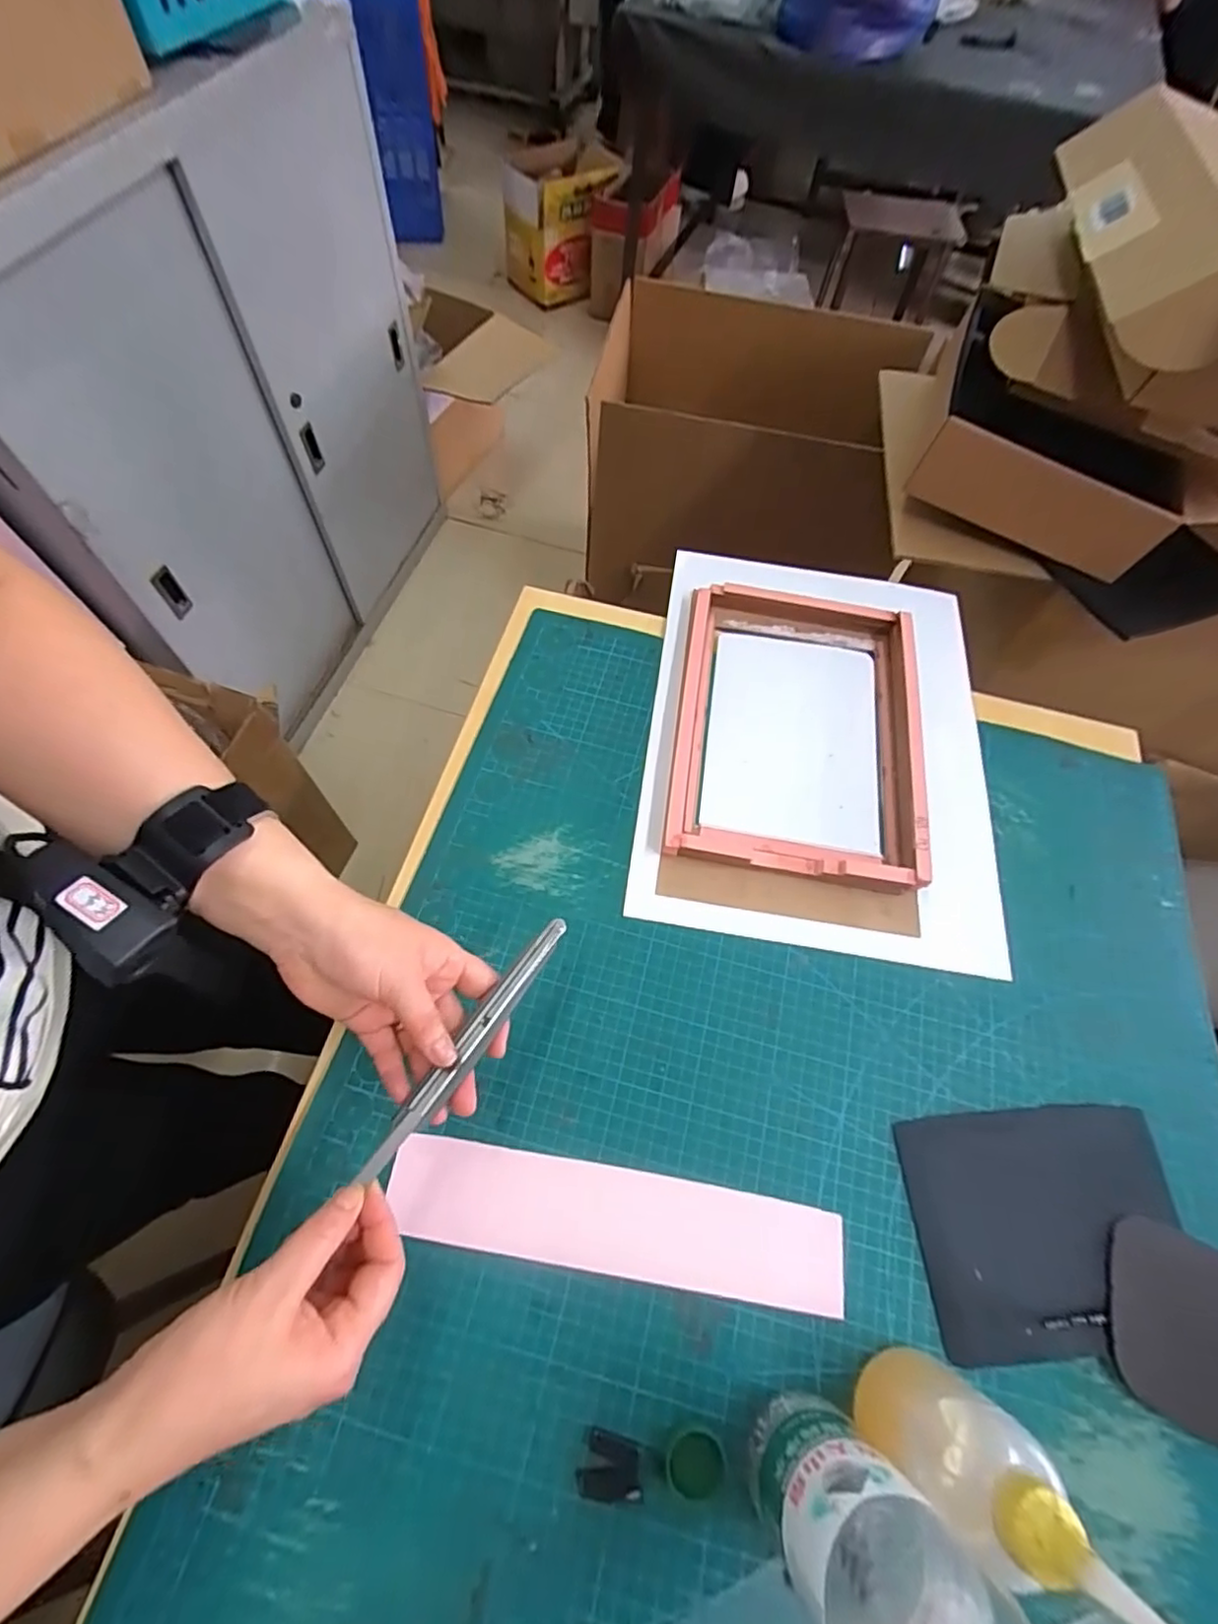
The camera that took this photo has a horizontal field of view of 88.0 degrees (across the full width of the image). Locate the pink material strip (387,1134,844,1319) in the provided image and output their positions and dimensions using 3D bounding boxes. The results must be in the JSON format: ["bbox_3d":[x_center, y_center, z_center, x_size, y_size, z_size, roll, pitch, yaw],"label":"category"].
[{"bbox_3d":[0.006,0.247,0.382,0.269,0.007,0.056,10,60,1],"label":"pink material strip"}]

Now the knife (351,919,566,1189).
[{"bbox_3d":[-0.077,0.129,0.358,0.016,0.005,0.165,33,63,12],"label":"knife"}]

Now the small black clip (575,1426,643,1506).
[{"bbox_3d":[0.001,0.345,0.333,0.033,0.005,0.026,8,63,0],"label":"small black clip"}]

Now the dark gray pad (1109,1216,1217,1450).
[{"bbox_3d":[0.365,0.316,0.376,0.126,0.004,0.101,20,64,6],"label":"dark gray pad"}]

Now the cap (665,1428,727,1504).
[{"bbox_3d":[0.046,0.345,0.332,0.031,0.009,0.027,14,63,3],"label":"cap"}]

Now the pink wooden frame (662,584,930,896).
[{"bbox_3d":[0.164,-0.082,0.549,0.205,0.032,0.292,10,63,1],"label":"pink wooden frame"}]

